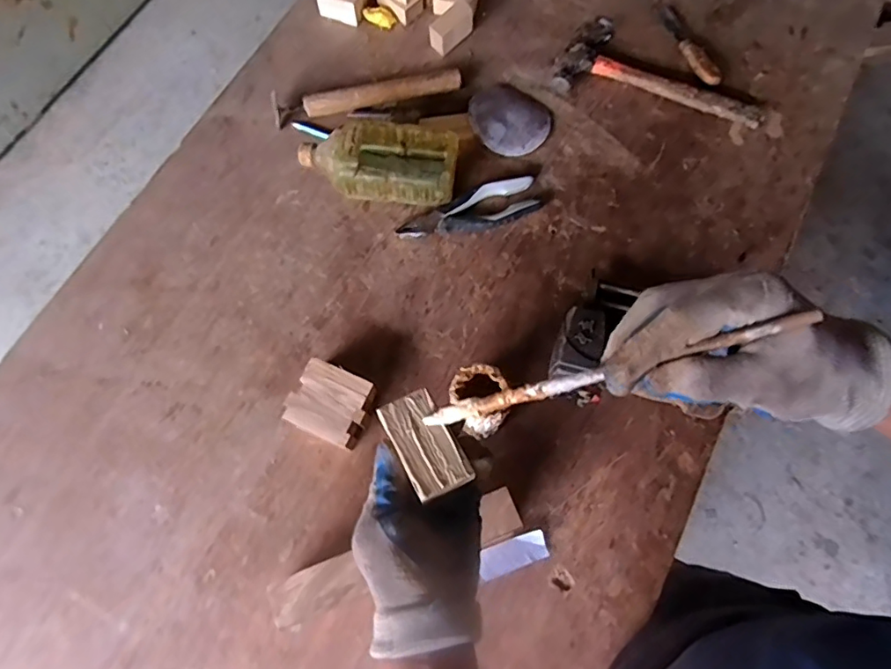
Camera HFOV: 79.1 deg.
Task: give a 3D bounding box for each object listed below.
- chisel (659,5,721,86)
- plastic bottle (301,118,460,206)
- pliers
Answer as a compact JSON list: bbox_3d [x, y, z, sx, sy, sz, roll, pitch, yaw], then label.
[{"bbox_3d":[0.361,-0.439,0.809,0.032,0.024,0.161,-20,74,-6],"label":"chisel"},{"bbox_3d":[-0.088,-0.234,0.722,0.199,0.070,0.098,5,73,1],"label":"plastic bottle"},{"bbox_3d":[0.032,-0.163,0.729,0.191,0.024,0.057,-24,74,-7],"label":"pliers"}]

